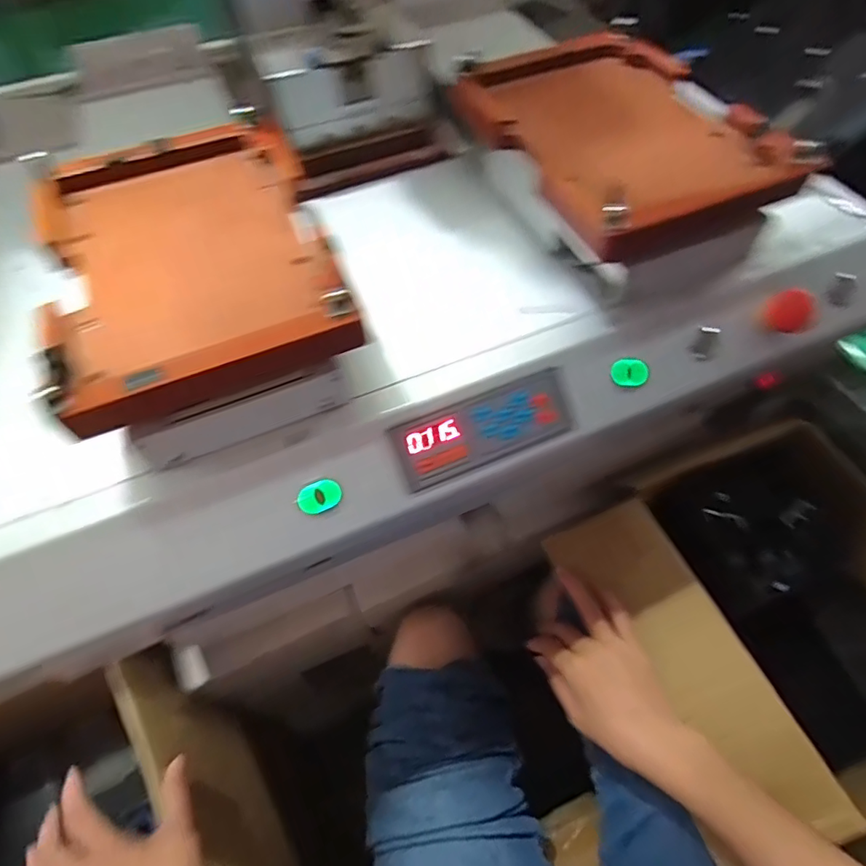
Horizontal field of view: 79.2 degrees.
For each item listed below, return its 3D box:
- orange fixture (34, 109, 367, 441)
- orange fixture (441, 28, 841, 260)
[{"bbox_3d":[-0.144,-0.108,0.313,0.154,0.030,0.211,-18,59,-10],"label":"orange fixture"},{"bbox_3d":[0.131,-0.227,0.390,0.151,0.047,0.236,-21,60,-11],"label":"orange fixture"}]

